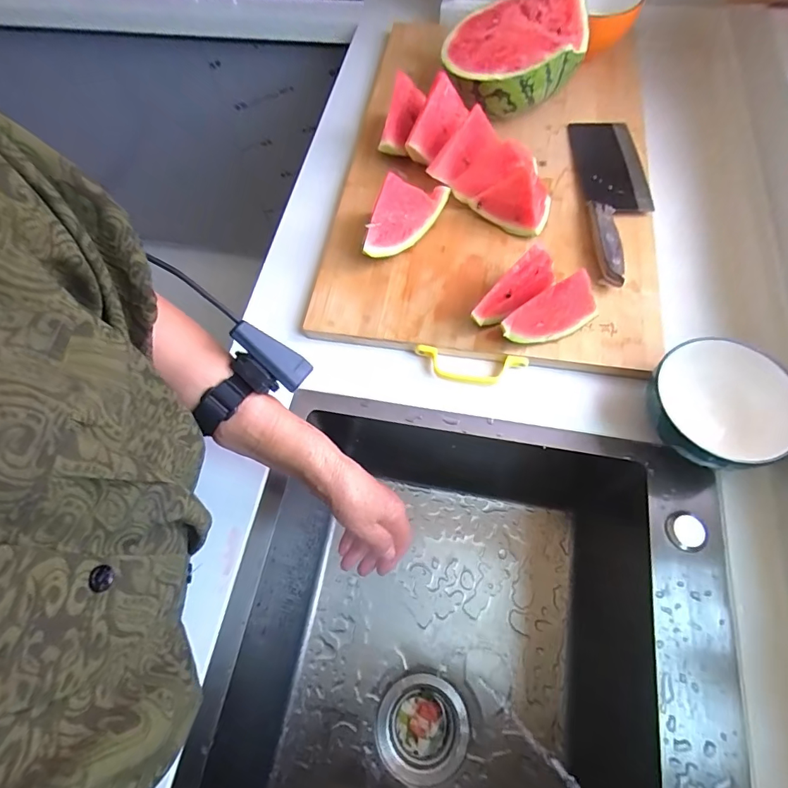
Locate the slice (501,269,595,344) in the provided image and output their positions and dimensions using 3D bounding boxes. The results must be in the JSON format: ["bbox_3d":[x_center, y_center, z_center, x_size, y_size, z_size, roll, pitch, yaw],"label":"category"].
[{"bbox_3d":[0.164,-0.082,0.463,0.102,0.076,0.025,-26,66,-9],"label":"slice"}]

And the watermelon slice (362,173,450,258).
[{"bbox_3d":[0.010,-0.216,0.537,0.037,0.079,0.133,38,72,19],"label":"watermelon slice"}]

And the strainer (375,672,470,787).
[{"bbox_3d":[0.034,0.398,0.536,0.103,0.031,0.106,-1,65,3],"label":"strainer"}]

